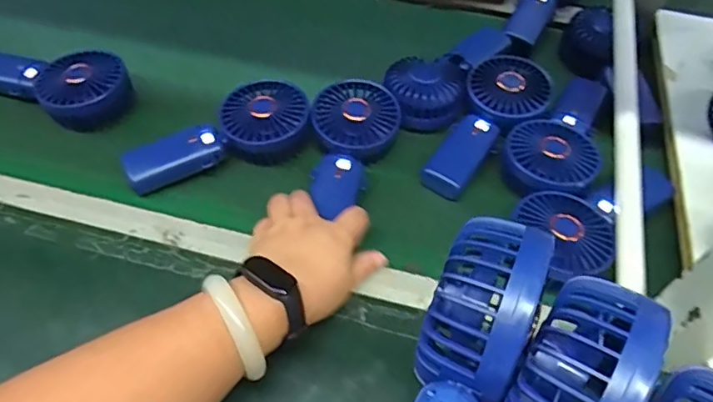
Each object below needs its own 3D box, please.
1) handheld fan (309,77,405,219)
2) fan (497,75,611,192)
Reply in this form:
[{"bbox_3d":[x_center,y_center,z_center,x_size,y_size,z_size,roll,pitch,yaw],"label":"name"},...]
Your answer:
[{"bbox_3d":[-0.007,-0.052,0.527,0.082,0.031,0.159,11,62,6],"label":"handheld fan"},{"bbox_3d":[0.214,-0.065,0.560,0.087,0.045,0.193,32,59,19],"label":"fan"}]

